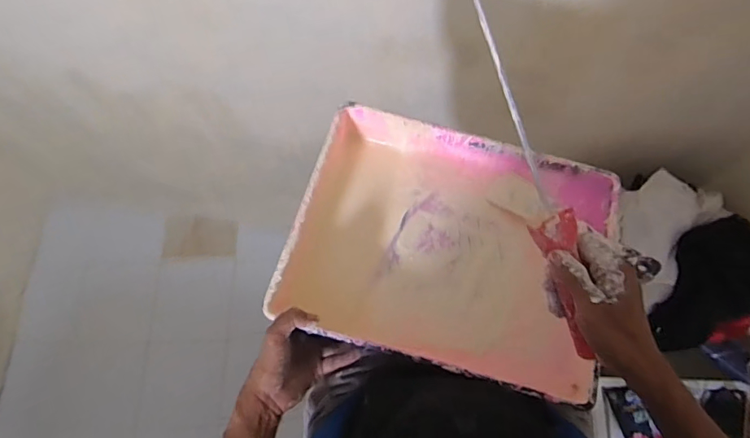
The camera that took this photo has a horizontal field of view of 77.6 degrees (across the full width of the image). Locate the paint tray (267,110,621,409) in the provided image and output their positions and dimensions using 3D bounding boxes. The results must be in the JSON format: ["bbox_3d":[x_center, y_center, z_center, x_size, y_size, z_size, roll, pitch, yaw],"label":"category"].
[{"bbox_3d":[0.086,0.031,0.556,0.348,0.086,0.269,15,74,4],"label":"paint tray"}]

